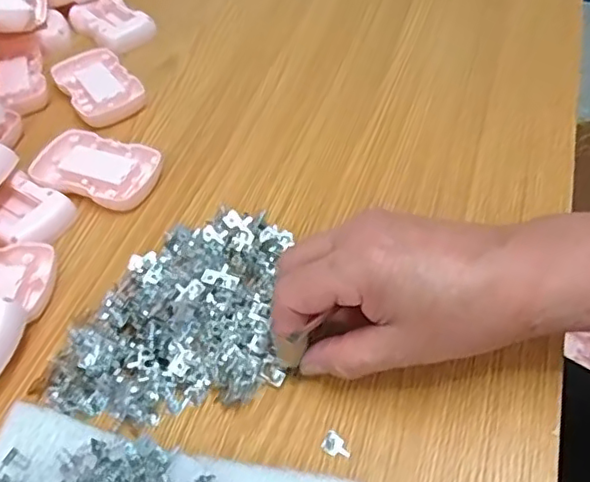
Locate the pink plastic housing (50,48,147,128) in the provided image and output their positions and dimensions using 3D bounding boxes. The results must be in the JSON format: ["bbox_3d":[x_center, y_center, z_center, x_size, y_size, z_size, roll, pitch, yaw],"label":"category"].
[{"bbox_3d":[-0.159,-0.125,0.492,0.053,0.016,0.089,-29,54,-18],"label":"pink plastic housing"}]

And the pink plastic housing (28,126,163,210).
[{"bbox_3d":[-0.142,-0.051,0.428,0.082,0.018,0.056,19,55,19],"label":"pink plastic housing"}]

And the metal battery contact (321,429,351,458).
[{"bbox_3d":[0.021,0.102,0.303,0.015,0.004,0.011,23,54,21],"label":"metal battery contact"}]

